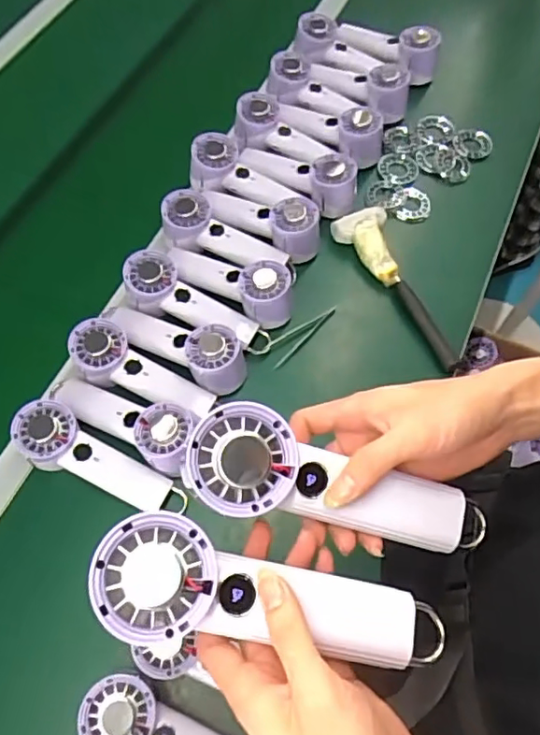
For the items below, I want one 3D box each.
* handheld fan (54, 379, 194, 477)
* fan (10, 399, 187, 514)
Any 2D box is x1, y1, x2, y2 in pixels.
[{"bbox_3d":[-0.157,0.064,0.640,0.179,0.068,0.067,18,64,22],"label":"handheld fan"},{"bbox_3d":[-0.181,0.102,0.612,0.193,0.036,0.061,29,65,-7],"label":"fan"}]

